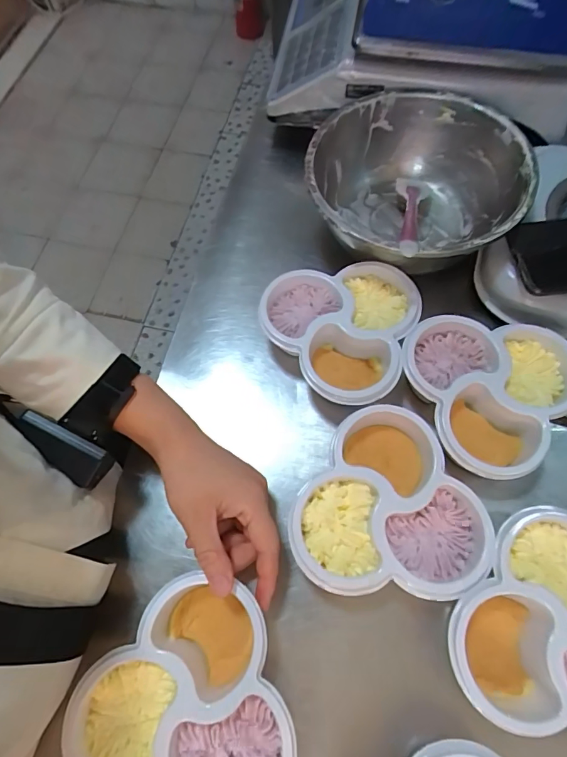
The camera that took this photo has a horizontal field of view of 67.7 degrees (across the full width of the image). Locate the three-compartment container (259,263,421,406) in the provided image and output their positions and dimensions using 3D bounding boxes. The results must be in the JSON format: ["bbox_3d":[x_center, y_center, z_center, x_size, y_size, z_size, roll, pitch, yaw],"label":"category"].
[{"bbox_3d":[0.047,-0.051,0.397,0.133,0.061,0.131,-1,67,1],"label":"three-compartment container"}]

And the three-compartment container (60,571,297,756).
[{"bbox_3d":[-0.071,0.213,0.283,0.133,0.039,0.131,0,71,0],"label":"three-compartment container"}]

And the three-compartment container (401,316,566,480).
[{"bbox_3d":[0.172,-0.005,0.360,0.130,0.045,0.143,-1,67,1],"label":"three-compartment container"}]

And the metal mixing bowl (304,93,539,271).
[{"bbox_3d":[0.128,-0.187,0.433,0.202,0.100,0.204,-1,67,1],"label":"metal mixing bowl"}]

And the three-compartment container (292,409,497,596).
[{"bbox_3d":[0.081,0.094,0.331,0.145,0.041,0.136,2,67,3],"label":"three-compartment container"}]

